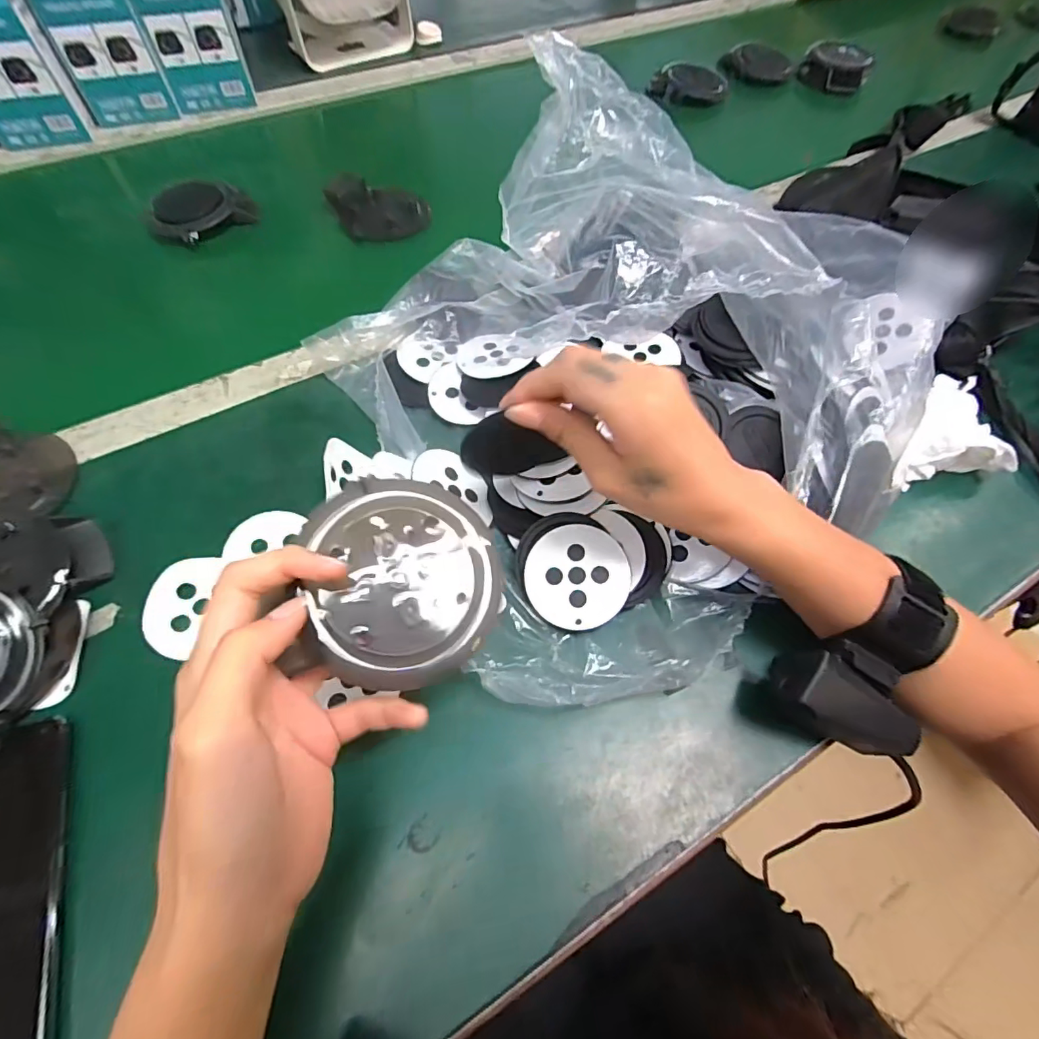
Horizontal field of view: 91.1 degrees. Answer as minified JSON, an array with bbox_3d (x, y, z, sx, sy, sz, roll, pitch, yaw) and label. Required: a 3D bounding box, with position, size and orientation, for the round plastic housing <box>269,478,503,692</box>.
[{"bbox_3d":[-0.052,0.028,0.230,0.081,0.025,0.088,11,72,-13],"label":"round plastic housing"}]

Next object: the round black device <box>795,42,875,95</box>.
[{"bbox_3d":[0.447,-0.640,0.723,0.089,0.035,0.089,1,65,-2],"label":"round black device"}]

